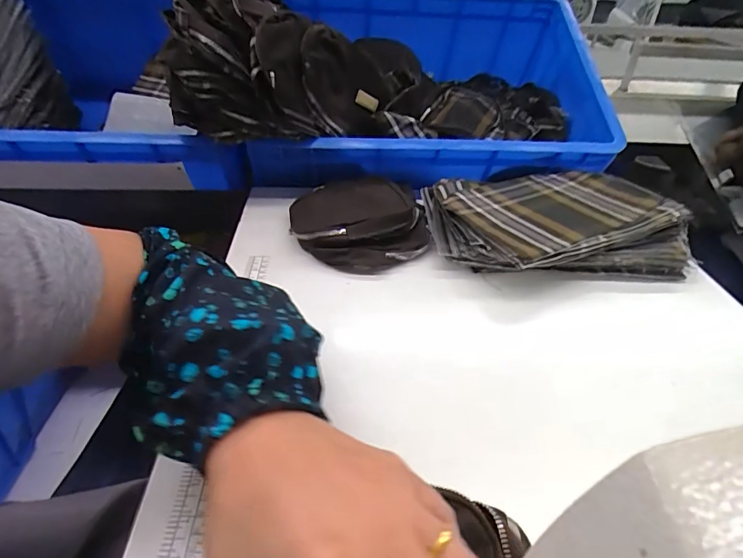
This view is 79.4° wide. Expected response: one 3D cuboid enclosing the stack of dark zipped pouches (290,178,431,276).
[{"bbox_3d":[-0.016,-0.069,0.526,0.148,0.043,0.160,-19,42,-27],"label":"stack of dark zipped pouches"}]

